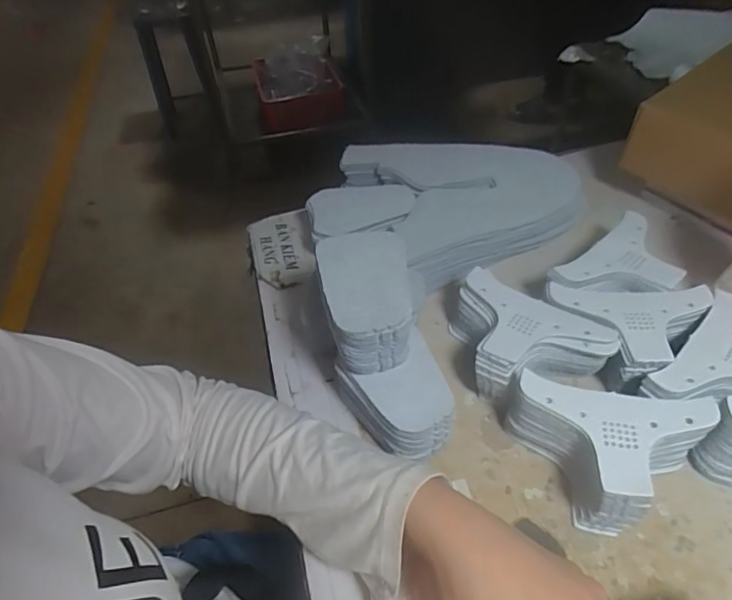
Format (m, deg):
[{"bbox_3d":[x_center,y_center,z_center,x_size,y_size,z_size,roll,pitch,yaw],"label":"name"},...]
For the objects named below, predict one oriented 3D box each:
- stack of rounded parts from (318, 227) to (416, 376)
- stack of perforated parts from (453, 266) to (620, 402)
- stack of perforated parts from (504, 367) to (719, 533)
[{"bbox_3d":[0.000,0.004,0.352,0.060,0.062,0.084,-7,46,-2],"label":"stack of rounded parts"},{"bbox_3d":[0.129,0.026,0.403,0.104,0.054,0.104,-9,46,-4],"label":"stack of perforated parts"},{"bbox_3d":[0.159,0.106,0.327,0.122,0.058,0.076,8,47,12],"label":"stack of perforated parts"}]

